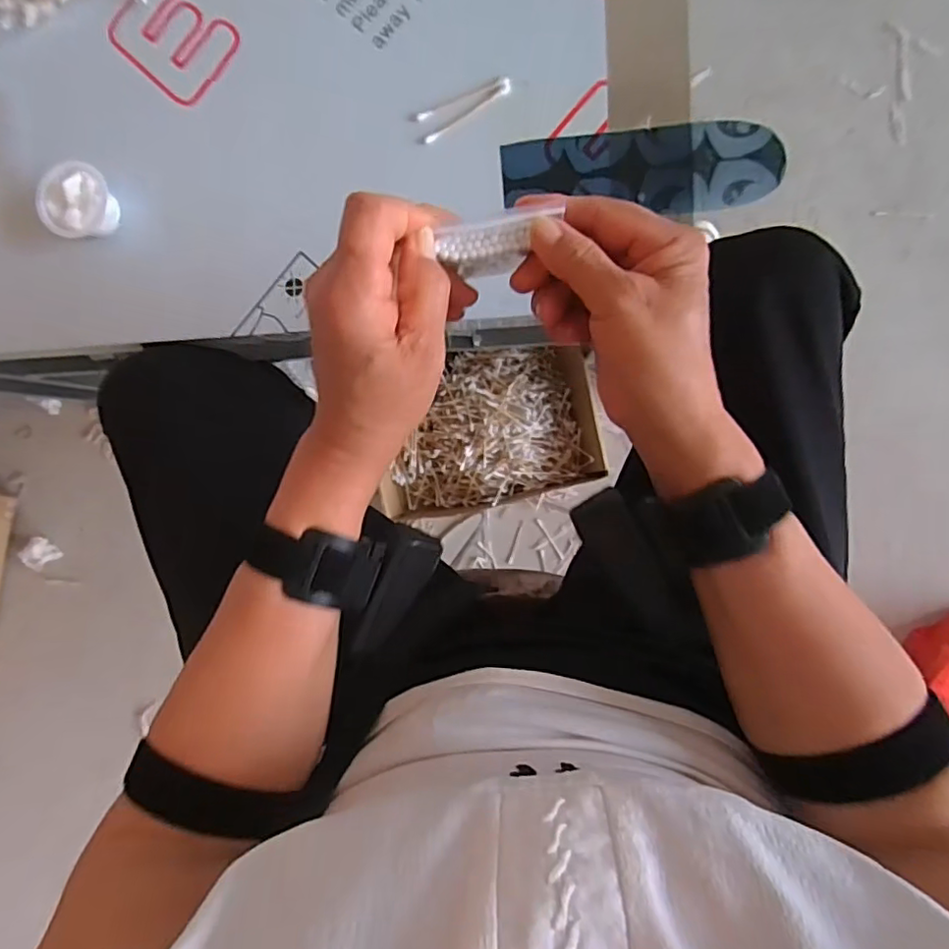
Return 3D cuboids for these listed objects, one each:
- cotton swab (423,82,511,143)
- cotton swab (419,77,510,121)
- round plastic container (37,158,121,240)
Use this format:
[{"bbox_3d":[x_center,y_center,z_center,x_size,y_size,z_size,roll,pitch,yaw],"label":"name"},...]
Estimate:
[{"bbox_3d":[-0.005,-0.262,0.425,0.071,0.005,0.006,-28,89,7],"label":"cotton swab"},{"bbox_3d":[-0.009,-0.272,0.424,0.069,0.004,0.007,-18,90,7],"label":"cotton swab"},{"bbox_3d":[-0.295,-0.204,0.442,0.049,0.035,0.053,0,92,6],"label":"round plastic container"}]

